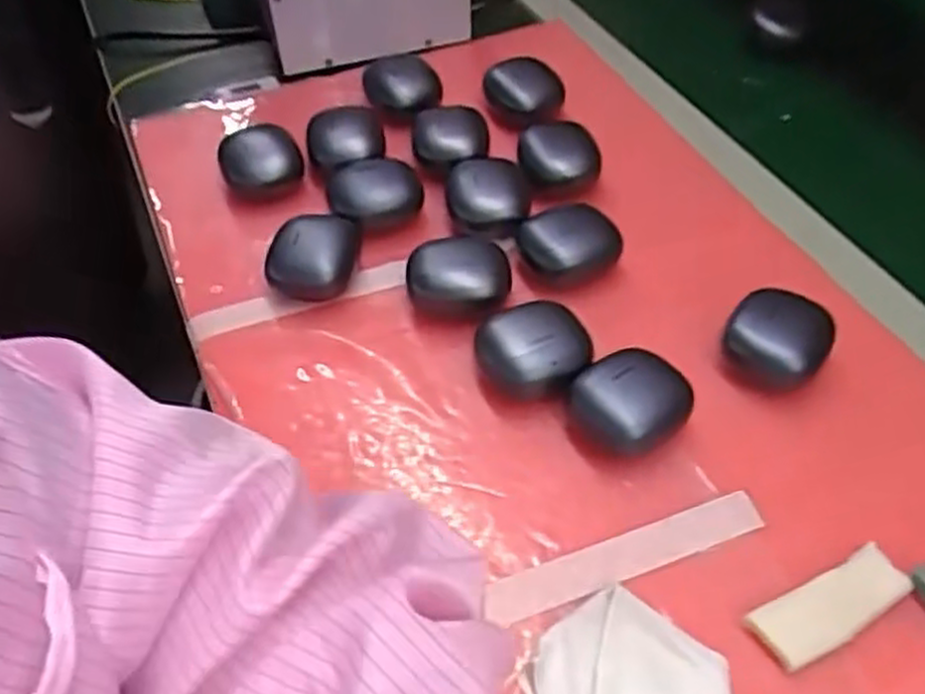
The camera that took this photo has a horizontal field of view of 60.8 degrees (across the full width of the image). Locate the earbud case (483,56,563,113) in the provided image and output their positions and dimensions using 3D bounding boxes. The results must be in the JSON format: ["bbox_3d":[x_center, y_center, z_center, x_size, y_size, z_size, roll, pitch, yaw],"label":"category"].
[{"bbox_3d":[0.042,-0.182,0.548,0.054,0.033,0.028,16,51,13],"label":"earbud case"}]

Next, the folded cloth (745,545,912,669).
[{"bbox_3d":[0.152,0.107,0.325,0.069,0.008,0.024,-22,53,-18],"label":"folded cloth"}]

